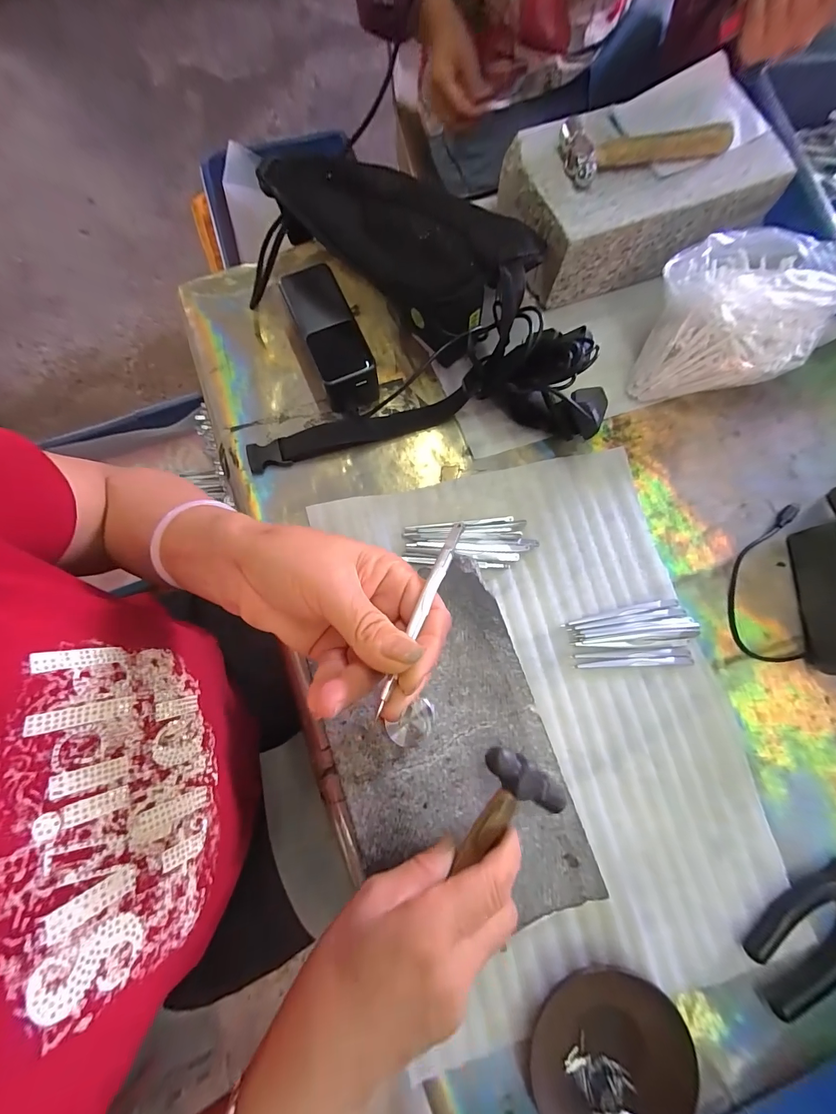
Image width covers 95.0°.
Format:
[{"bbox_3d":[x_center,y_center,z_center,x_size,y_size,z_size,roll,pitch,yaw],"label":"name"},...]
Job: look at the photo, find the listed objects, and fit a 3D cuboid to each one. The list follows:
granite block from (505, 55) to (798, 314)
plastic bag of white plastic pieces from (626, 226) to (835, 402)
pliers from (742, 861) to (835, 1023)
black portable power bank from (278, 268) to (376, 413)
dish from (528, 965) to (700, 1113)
[{"bbox_3d":[0.225,-0.377,0.395,0.250,0.079,0.144,-19,79,-4],"label":"granite block"},{"bbox_3d":[0.298,-0.227,0.363,0.148,0.099,0.126,4,78,1],"label":"plastic bag of white plastic pieces"},{"bbox_3d":[0.326,0.277,0.295,0.162,0.017,0.055,-28,79,-6],"label":"pliers"},{"bbox_3d":[-0.085,-0.214,0.381,0.050,0.052,0.132,-23,79,-5],"label":"black portable power bank"},{"bbox_3d":[0.136,0.362,0.273,0.117,0.018,0.102,-36,80,-8],"label":"dish"}]

